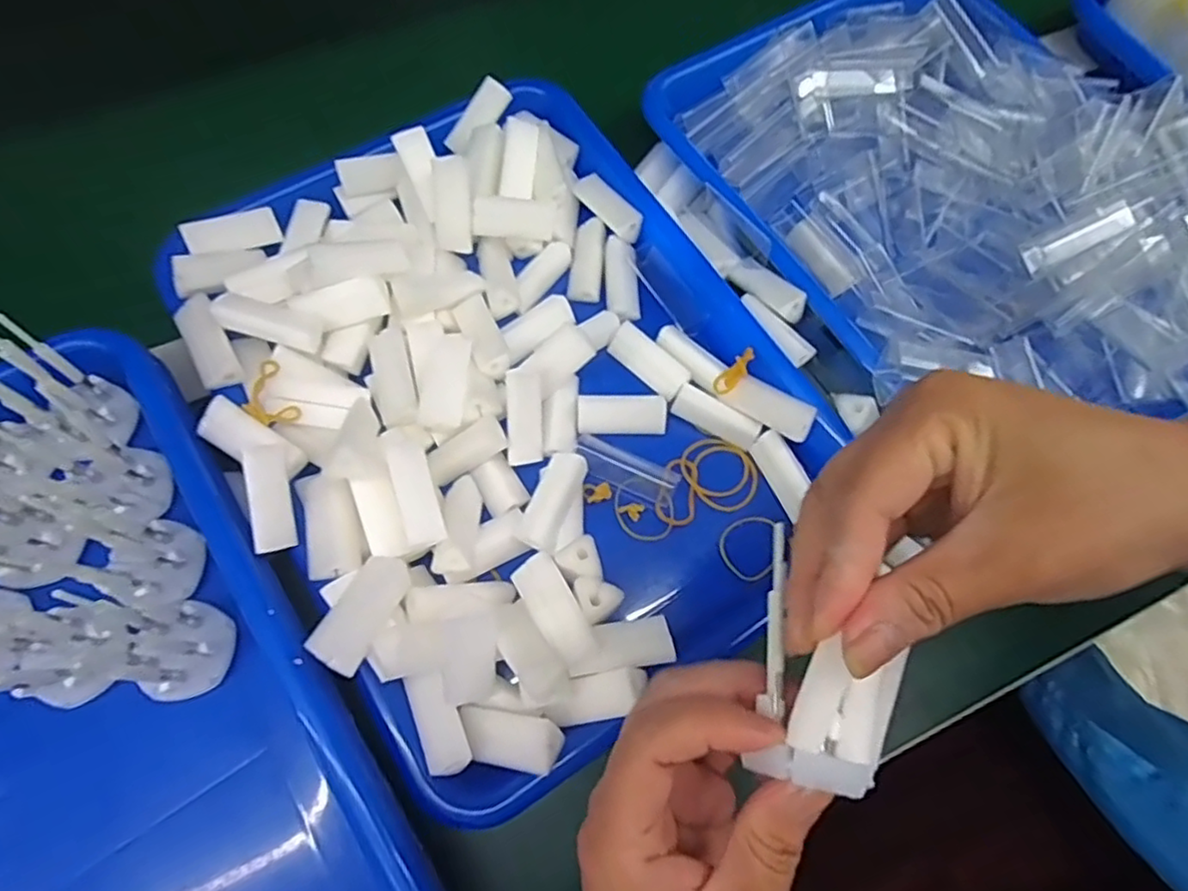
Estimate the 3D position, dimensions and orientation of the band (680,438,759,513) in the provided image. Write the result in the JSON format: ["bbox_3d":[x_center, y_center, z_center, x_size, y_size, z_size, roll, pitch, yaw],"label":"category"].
[{"bbox_3d":[0.065,0.014,0.335,0.034,0.004,0.039,-28,73,-12],"label":"band"}]

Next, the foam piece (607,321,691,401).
[{"bbox_3d":[0.029,-0.045,0.349,0.045,0.013,0.017,41,73,12],"label":"foam piece"}]

